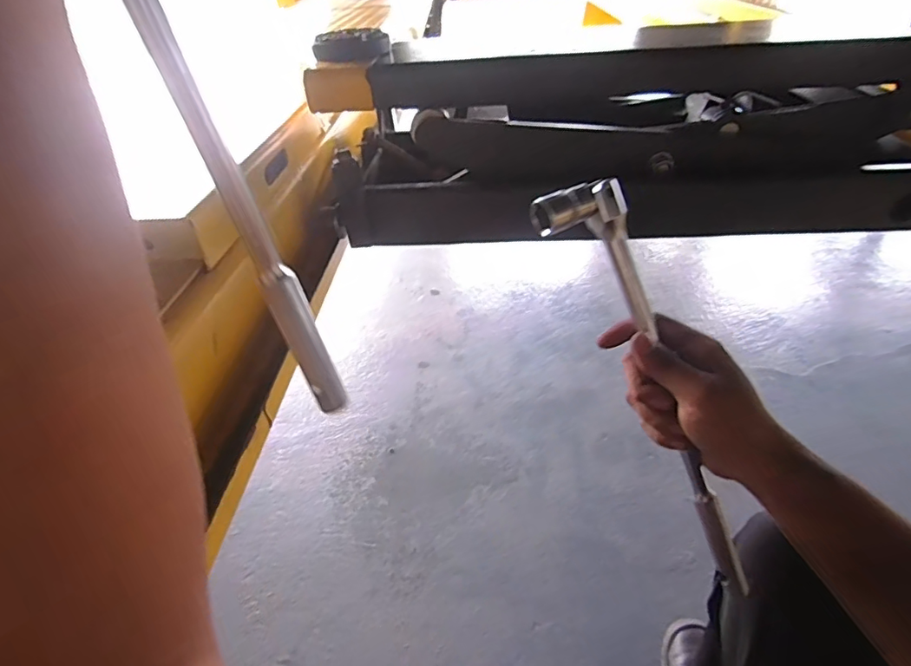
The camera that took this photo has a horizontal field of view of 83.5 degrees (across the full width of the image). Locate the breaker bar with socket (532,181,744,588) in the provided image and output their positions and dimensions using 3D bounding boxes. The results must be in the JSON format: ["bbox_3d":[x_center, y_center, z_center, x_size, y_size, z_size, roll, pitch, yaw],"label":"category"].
[{"bbox_3d":[0.151,0.058,0.390,0.059,0.360,0.037,-32,13,-33],"label":"breaker bar with socket"}]

